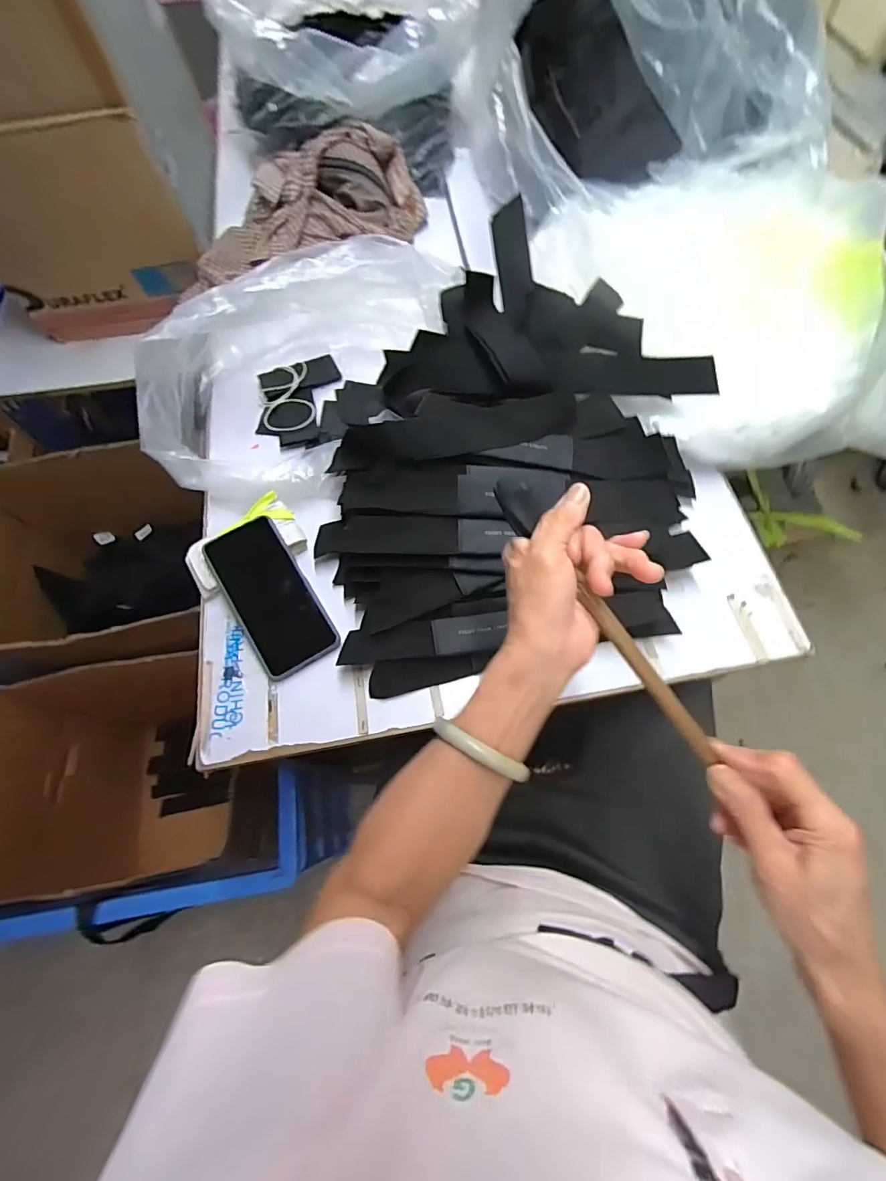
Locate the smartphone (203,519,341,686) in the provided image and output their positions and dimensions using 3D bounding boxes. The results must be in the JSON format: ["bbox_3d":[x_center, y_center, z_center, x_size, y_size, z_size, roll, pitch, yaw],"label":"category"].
[{"bbox_3d":[-0.182,0.005,0.501,0.082,0.011,0.168,-31,77,-10],"label":"smartphone"}]

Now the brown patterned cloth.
[{"bbox_3d":[-0.229,-0.595,0.733,0.384,0.106,0.232,-34,69,-13],"label":"brown patterned cloth"}]

